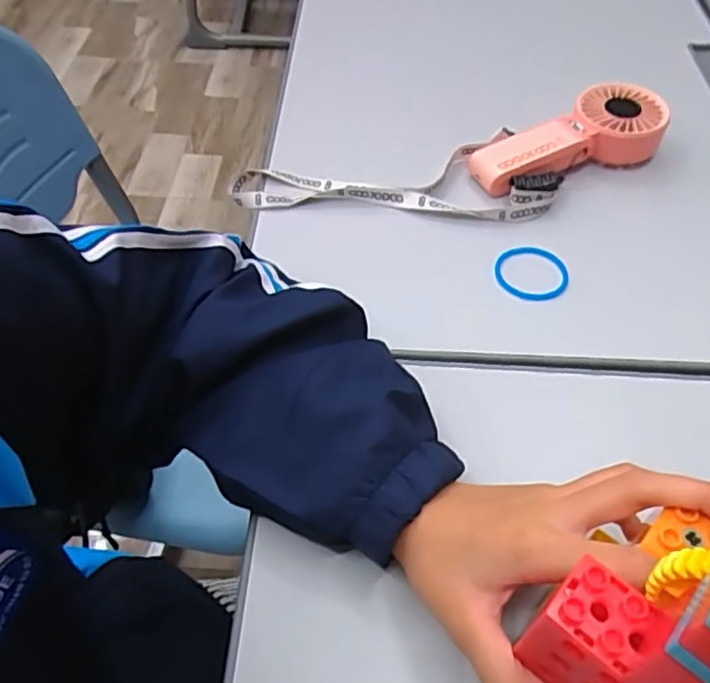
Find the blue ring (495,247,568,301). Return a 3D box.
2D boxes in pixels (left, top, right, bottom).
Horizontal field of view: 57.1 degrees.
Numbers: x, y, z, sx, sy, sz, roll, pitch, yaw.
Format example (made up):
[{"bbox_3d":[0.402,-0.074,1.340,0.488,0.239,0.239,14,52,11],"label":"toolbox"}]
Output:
[{"bbox_3d":[0.138,-0.052,0.509,0.056,0.009,0.052,0,56,0],"label":"blue ring"}]

